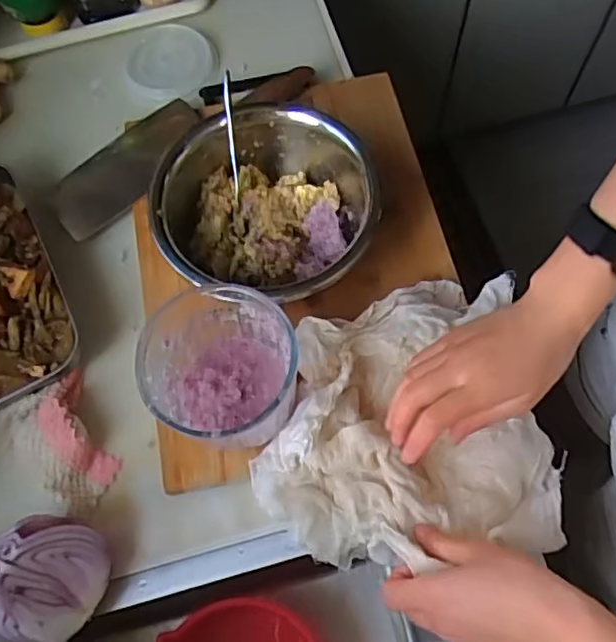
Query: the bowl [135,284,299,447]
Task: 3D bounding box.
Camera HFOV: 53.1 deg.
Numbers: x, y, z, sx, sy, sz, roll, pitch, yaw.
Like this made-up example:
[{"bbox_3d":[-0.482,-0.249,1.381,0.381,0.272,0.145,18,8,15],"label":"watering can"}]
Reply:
[{"bbox_3d":[-0.066,0.036,0.491,0.110,0.090,0.094,2,67,3],"label":"bowl"}]

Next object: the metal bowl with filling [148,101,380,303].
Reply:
[{"bbox_3d":[-0.039,-0.094,0.571,0.178,0.097,0.182,-1,67,2],"label":"metal bowl with filling"}]

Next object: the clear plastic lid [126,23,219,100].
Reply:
[{"bbox_3d":[-0.159,-0.305,0.726,0.100,0.012,0.108,-1,67,2],"label":"clear plastic lid"}]

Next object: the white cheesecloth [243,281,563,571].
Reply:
[{"bbox_3d":[0.073,0.084,0.513,0.238,0.069,0.222,-1,67,2],"label":"white cheesecloth"}]

